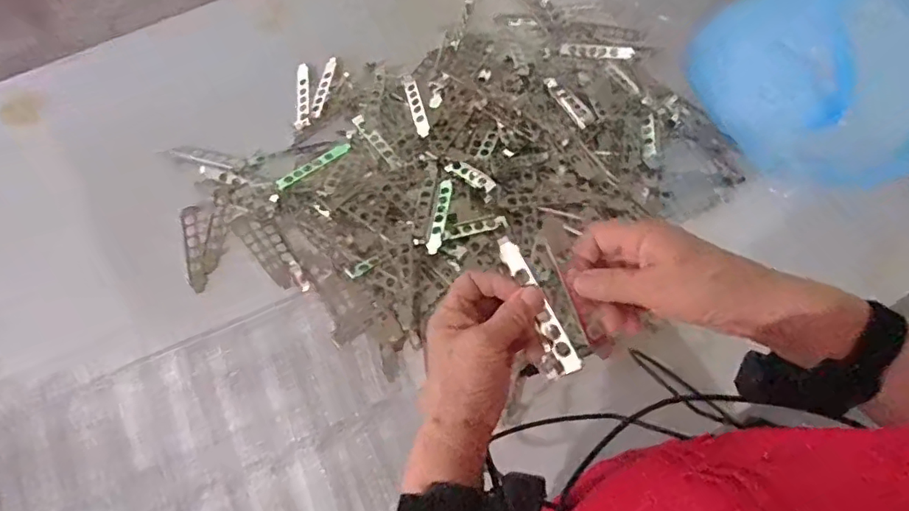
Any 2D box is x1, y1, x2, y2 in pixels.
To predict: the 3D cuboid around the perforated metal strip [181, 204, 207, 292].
[{"bbox_3d":[-0.334,-0.010,0.688,0.023,0.004,0.122,-15,70,-8],"label":"perforated metal strip"}]

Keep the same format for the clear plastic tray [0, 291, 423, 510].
[{"bbox_3d":[-0.253,0.243,0.578,0.428,0.024,0.331,-22,71,-11],"label":"clear plastic tray"}]

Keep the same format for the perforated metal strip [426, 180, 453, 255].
[{"bbox_3d":[-0.018,-0.050,0.682,0.017,0.010,0.115,10,55,1],"label":"perforated metal strip"}]

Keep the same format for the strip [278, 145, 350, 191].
[{"bbox_3d":[-0.189,-0.122,0.726,0.019,0.007,0.115,45,61,10],"label":"strip"}]

